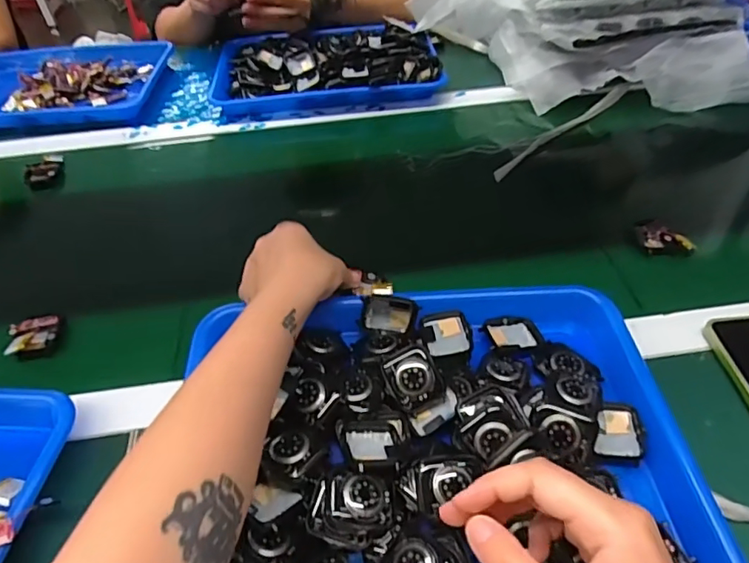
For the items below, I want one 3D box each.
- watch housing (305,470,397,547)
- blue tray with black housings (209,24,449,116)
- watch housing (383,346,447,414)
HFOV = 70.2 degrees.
[{"bbox_3d":[-0.013,0.128,0.305,0.050,0.011,0.035,-7,45,-4],"label":"watch housing"},{"bbox_3d":[-0.073,-0.322,0.795,0.329,0.049,0.212,-3,45,0],"label":"blue tray with black housings"},{"bbox_3d":[0.027,0.068,0.369,0.034,0.014,0.041,-26,77,-9],"label":"watch housing"}]

